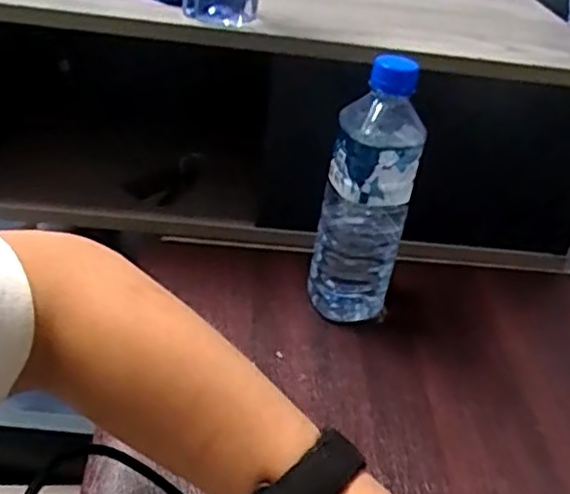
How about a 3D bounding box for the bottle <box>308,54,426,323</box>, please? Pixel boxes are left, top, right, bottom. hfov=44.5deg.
[{"bbox_3d":[0.063,-0.039,0.542,0.065,0.210,0.053,9,33,2],"label":"bottle"}]

